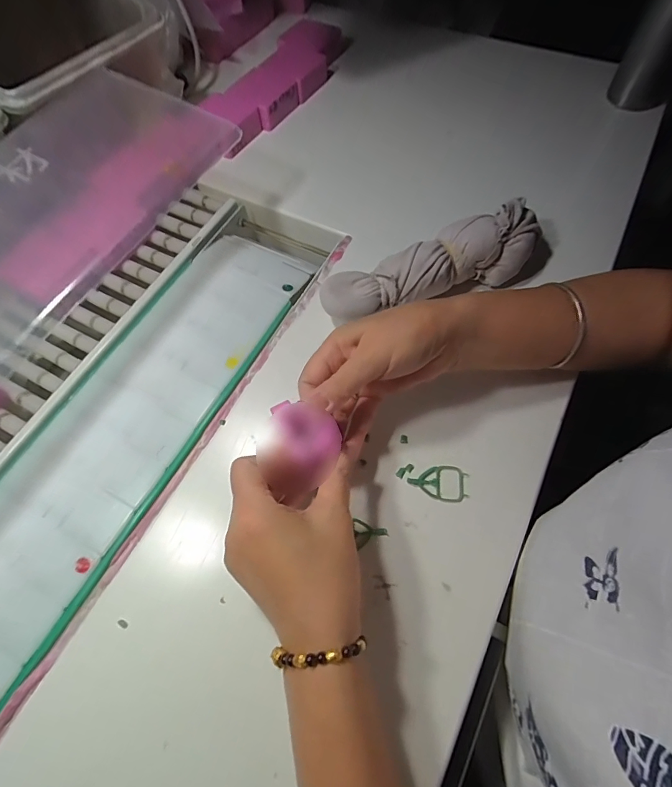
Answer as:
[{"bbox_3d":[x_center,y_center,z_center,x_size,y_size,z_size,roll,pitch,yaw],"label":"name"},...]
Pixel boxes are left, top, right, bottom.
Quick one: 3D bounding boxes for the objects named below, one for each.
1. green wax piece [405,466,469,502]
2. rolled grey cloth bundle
[{"bbox_3d":[0.081,0.069,0.322,0.045,0.004,0.028,16,67,8],"label":"green wax piece"},{"bbox_3d":[0.091,-0.116,0.382,0.217,0.056,0.053,-19,66,-8],"label":"rolled grey cloth bundle"}]

